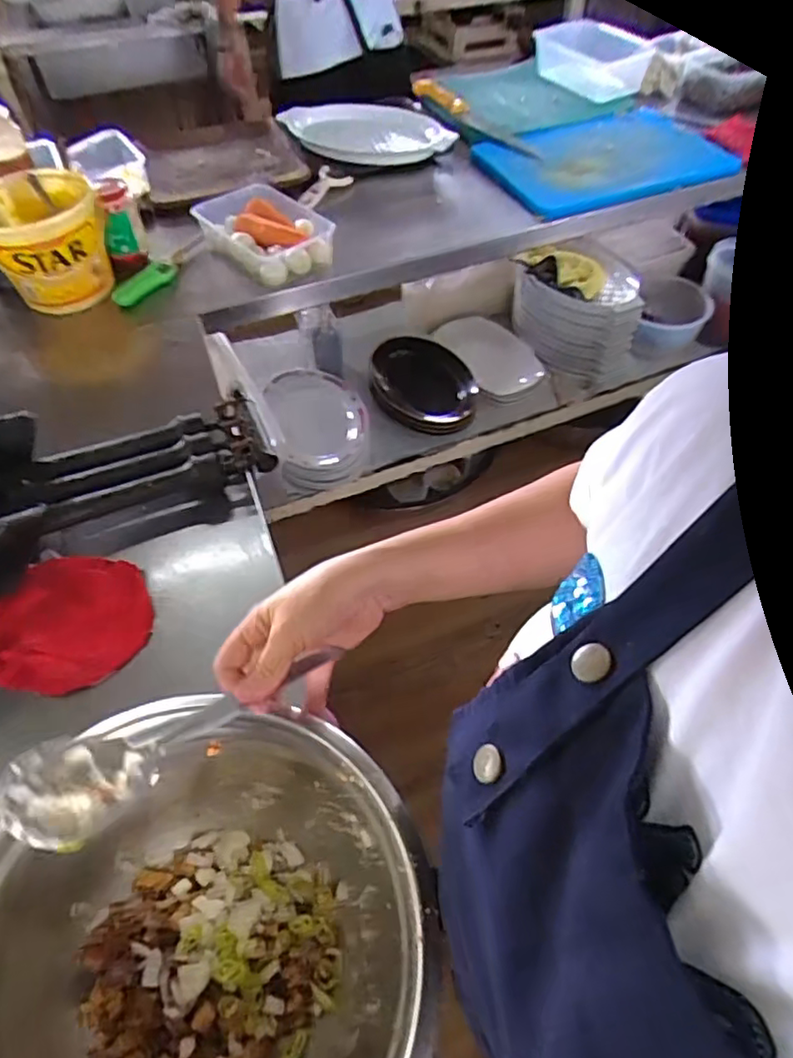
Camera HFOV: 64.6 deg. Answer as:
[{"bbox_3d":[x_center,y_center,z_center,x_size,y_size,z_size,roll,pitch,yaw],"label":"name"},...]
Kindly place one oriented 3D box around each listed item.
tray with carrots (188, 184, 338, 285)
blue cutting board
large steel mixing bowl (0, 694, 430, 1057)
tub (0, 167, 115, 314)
[{"bbox_3d":[-0.218,-0.498,1.062,0.165,0.066,0.215,-33,59,-22],"label":"tray with carrots"},{"bbox_3d":[0.410,-0.743,1.248,0.467,0.022,0.288,-19,59,-14],"label":"blue cutting board"},{"bbox_3d":[-0.122,0.275,0.396,0.267,0.127,0.275,-1,53,1],"label":"large steel mixing bowl"},{"bbox_3d":[-0.535,-0.437,0.961,0.180,0.133,0.184,-20,55,-14],"label":"tub"}]

